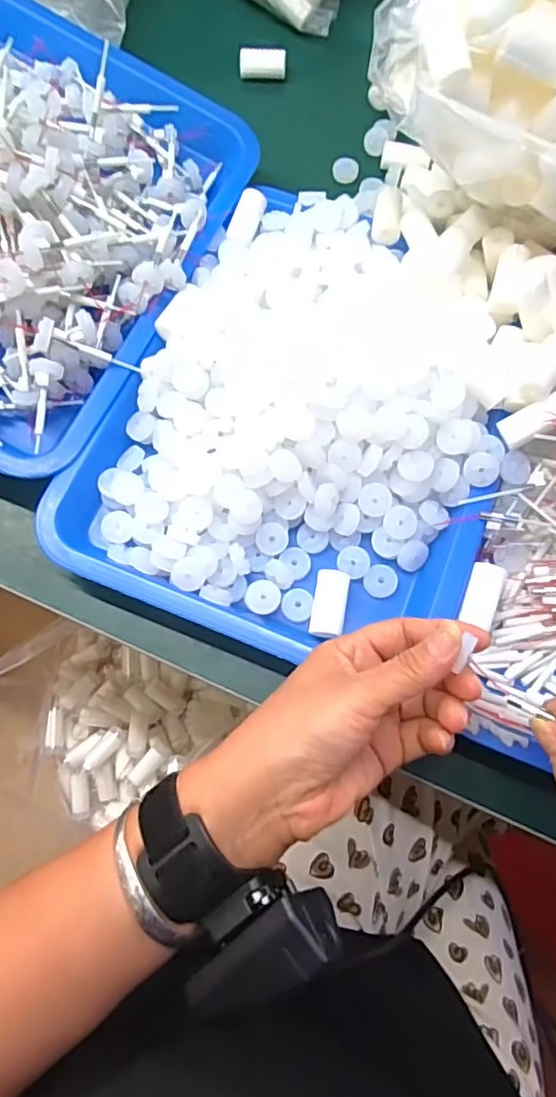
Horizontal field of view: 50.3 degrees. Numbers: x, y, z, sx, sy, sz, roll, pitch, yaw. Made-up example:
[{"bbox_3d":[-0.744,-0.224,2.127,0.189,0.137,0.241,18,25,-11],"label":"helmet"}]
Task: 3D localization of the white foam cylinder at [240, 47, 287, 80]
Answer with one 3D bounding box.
[{"bbox_3d":[-0.013,-0.431,0.528,0.041,0.017,0.019,-3,72,0],"label":"white foam cylinder"}]

